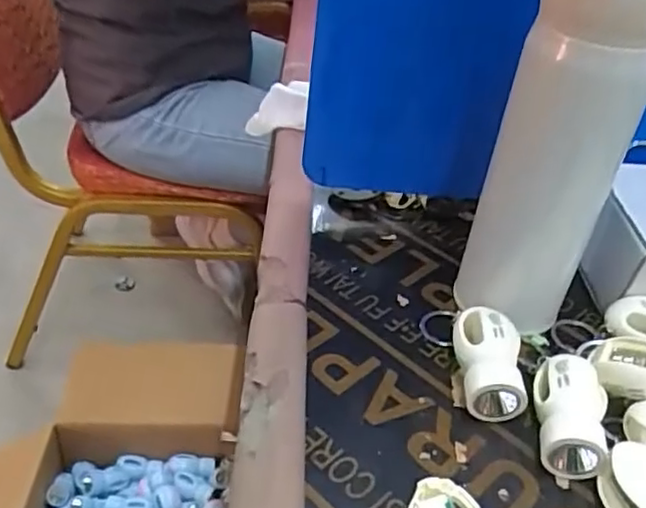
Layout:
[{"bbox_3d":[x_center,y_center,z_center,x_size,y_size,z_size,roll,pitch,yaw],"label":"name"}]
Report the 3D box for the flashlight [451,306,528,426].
[{"bbox_3d":[0.089,0.058,0.354,0.032,0.028,0.060,6,37,-1],"label":"flashlight"}]

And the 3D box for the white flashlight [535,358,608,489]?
[{"bbox_3d":[0.125,0.082,0.331,0.033,0.029,0.060,6,39,9],"label":"white flashlight"}]

